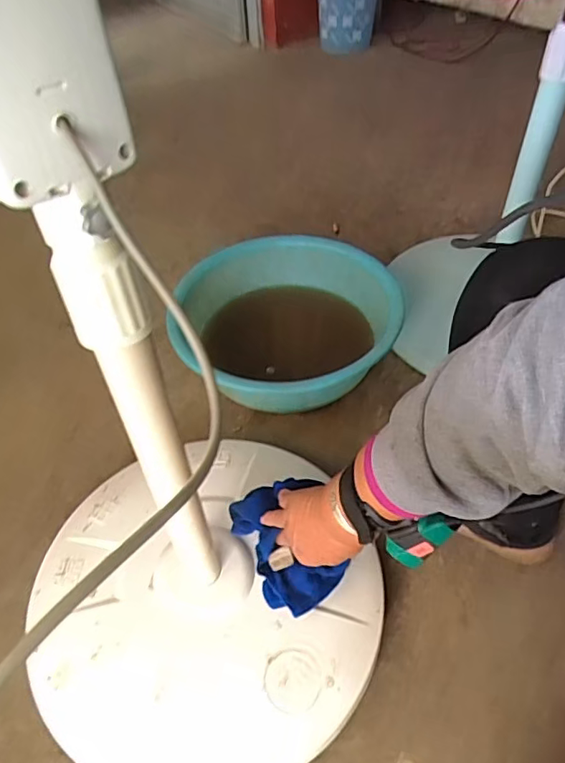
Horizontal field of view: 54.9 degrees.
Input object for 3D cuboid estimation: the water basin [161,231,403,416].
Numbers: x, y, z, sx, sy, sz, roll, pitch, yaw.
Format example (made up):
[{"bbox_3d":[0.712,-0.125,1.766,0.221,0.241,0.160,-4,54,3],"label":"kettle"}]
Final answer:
[{"bbox_3d":[0.004,-0.085,0.949,0.374,0.152,0.352,-1,48,1],"label":"water basin"}]

